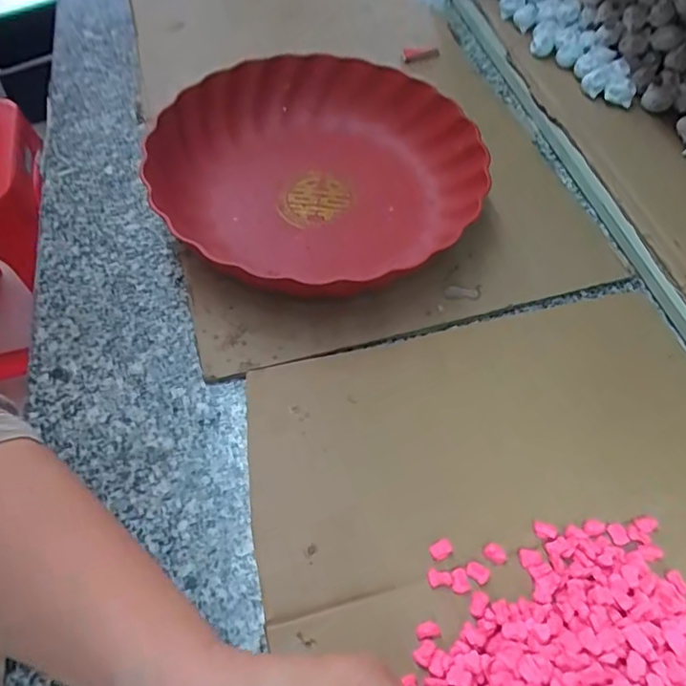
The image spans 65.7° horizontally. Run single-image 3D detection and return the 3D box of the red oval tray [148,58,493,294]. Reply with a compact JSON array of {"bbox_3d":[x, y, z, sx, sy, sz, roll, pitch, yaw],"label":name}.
[{"bbox_3d":[-0.019,-0.130,0.415,0.228,0.052,0.235,39,64,21],"label":"red oval tray"}]

